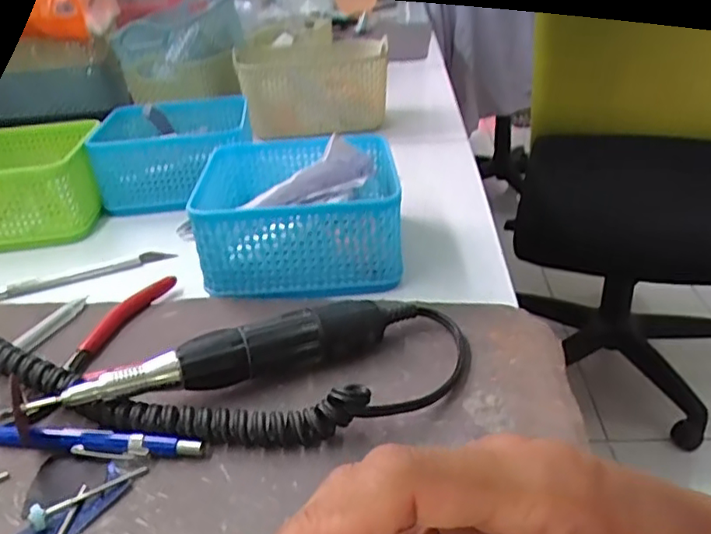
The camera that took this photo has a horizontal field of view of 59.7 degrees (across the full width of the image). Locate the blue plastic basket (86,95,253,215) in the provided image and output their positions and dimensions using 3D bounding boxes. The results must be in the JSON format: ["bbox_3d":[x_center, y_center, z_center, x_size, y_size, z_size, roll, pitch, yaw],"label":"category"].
[{"bbox_3d":[-0.161,-0.101,0.551,0.126,0.058,0.112,-9,30,-10],"label":"blue plastic basket"}]

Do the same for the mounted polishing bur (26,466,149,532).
[{"bbox_3d":[-0.110,0.092,0.256,0.047,0.009,0.008,-26,37,-34],"label":"mounted polishing bur"}]

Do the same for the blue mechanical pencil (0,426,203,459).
[{"bbox_3d":[-0.135,0.079,0.282,0.134,0.008,0.011,2,30,10],"label":"blue mechanical pencil"}]

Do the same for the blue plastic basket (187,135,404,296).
[{"bbox_3d":[-0.042,-0.045,0.429,0.135,0.068,0.132,-4,30,-1],"label":"blue plastic basket"}]

